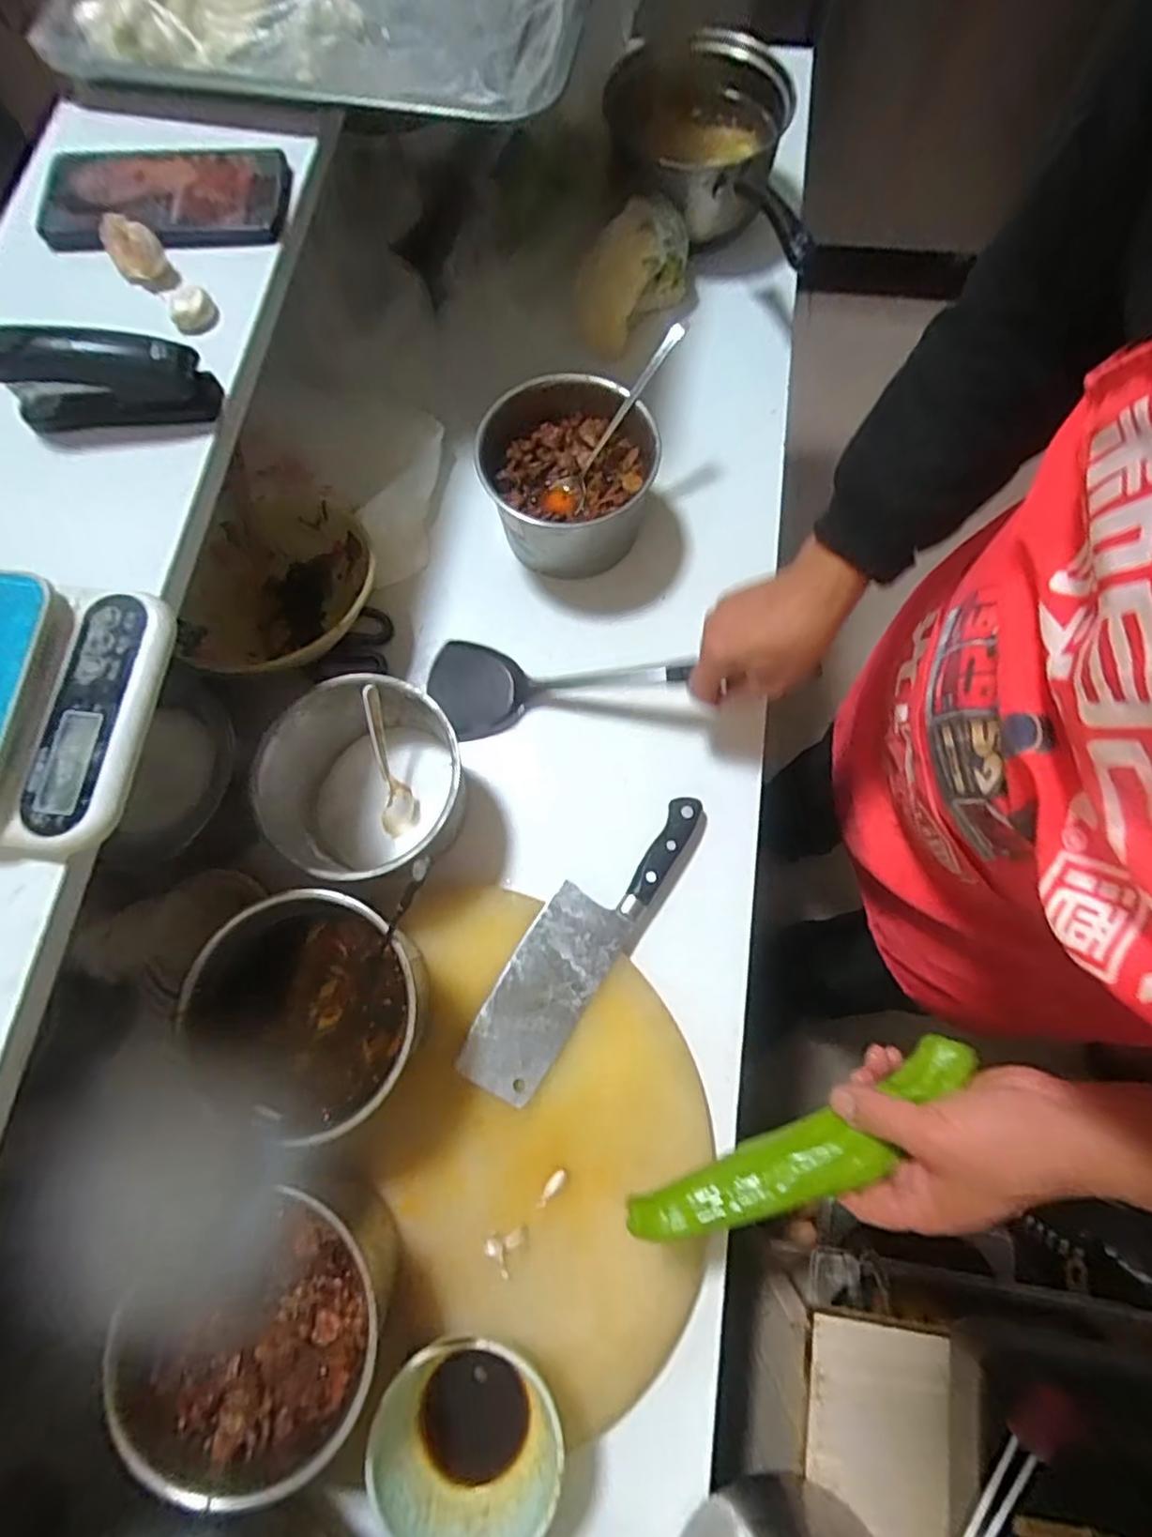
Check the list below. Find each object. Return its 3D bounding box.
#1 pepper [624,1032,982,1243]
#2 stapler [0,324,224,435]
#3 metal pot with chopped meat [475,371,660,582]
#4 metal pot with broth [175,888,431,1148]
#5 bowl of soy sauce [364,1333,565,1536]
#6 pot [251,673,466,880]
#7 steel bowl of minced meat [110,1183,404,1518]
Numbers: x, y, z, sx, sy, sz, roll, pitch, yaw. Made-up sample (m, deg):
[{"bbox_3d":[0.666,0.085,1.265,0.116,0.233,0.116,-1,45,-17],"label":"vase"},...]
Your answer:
[{"bbox_3d":[0.143,0.238,0.421,0.228,0.028,0.045,-29,74,2],"label":"pepper"},{"bbox_3d":[-0.283,-0.232,0.401,0.115,0.054,0.026,-5,73,0],"label":"stapler"},{"bbox_3d":[-0.006,-0.267,0.627,0.148,0.109,0.146,-1,73,2],"label":"metal pot with chopped meat"},{"bbox_3d":[-0.185,0.174,0.493,0.145,0.109,0.153,-1,73,2],"label":"metal pot with broth"},{"bbox_3d":[-0.068,0.432,0.435,0.117,0.055,0.121,-1,73,2],"label":"bowl of soy sauce"},{"bbox_3d":[-0.167,0.015,0.554,0.144,0.093,0.154,-4,73,1],"label":"pot"},{"bbox_3d":[-0.201,0.357,0.445,0.161,0.095,0.143,-8,73,0],"label":"steel bowl of minced meat"}]

